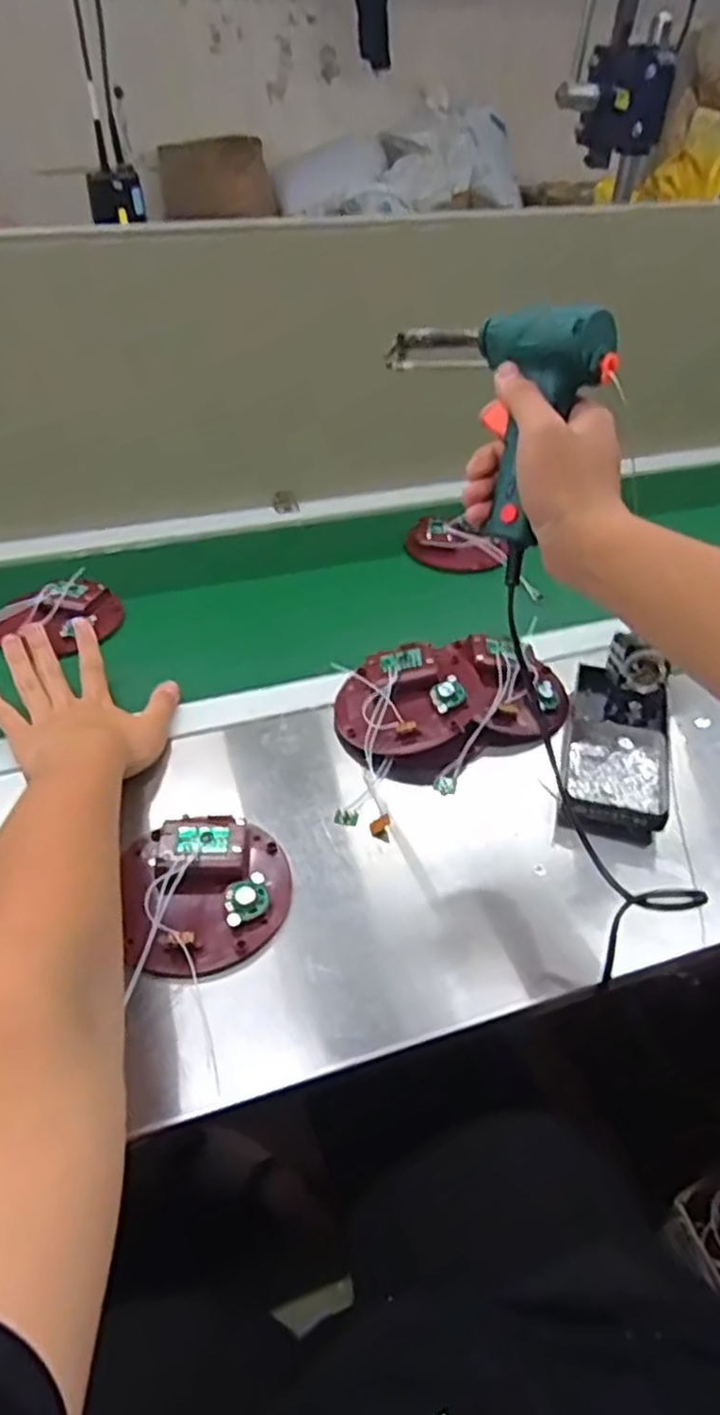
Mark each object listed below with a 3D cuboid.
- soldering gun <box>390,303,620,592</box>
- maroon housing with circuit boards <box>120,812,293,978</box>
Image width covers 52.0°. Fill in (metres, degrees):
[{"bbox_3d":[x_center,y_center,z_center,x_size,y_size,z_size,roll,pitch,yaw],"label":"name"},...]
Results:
[{"bbox_3d":[0.105,-0.205,0.488,0.045,0.136,0.213,-1,63,-40],"label":"soldering gun"},{"bbox_3d":[-0.101,0.118,0.493,0.106,0.042,0.112,-10,42,-11],"label":"maroon housing with circuit boards"}]

